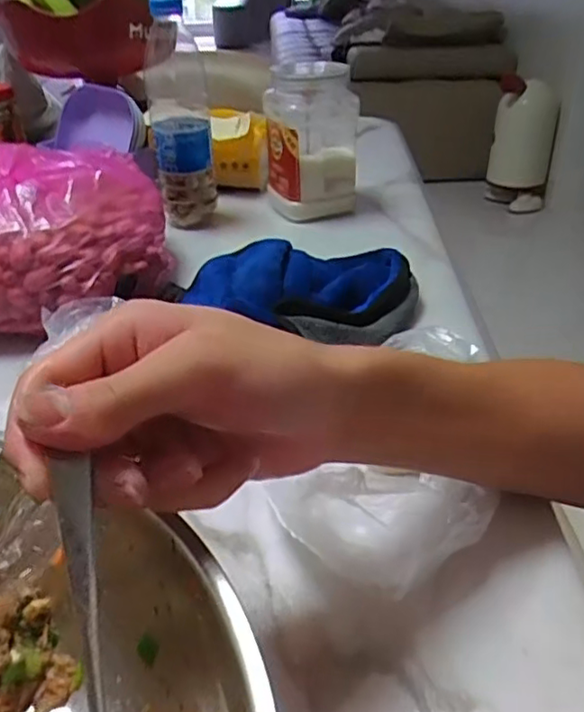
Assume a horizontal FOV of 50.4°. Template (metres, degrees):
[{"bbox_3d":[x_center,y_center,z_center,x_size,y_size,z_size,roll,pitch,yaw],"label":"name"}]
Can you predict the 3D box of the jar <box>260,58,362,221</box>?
[{"bbox_3d":[0.024,-0.237,0.693,0.096,0.165,0.083,-1,35,1],"label":"jar"}]

